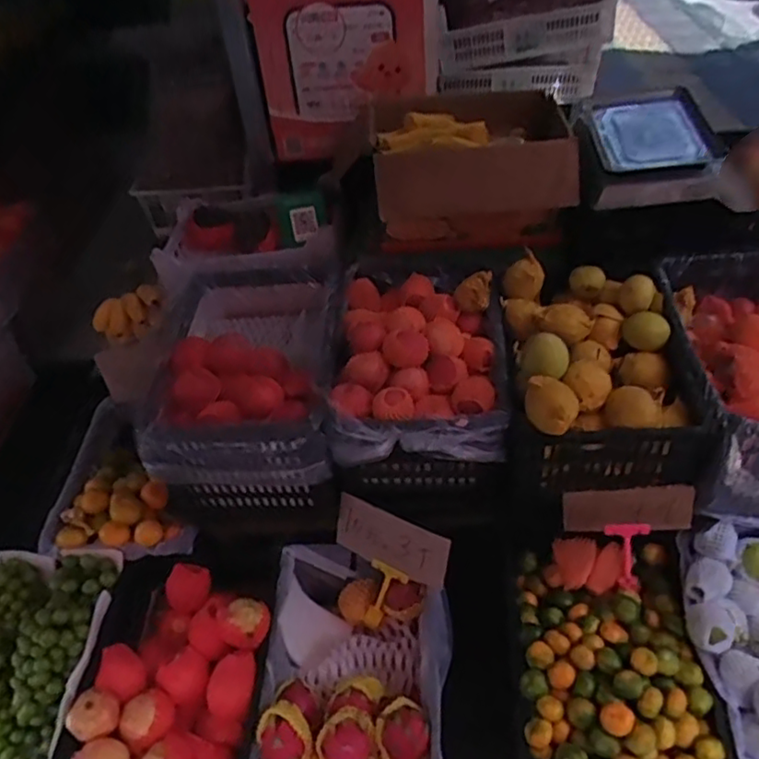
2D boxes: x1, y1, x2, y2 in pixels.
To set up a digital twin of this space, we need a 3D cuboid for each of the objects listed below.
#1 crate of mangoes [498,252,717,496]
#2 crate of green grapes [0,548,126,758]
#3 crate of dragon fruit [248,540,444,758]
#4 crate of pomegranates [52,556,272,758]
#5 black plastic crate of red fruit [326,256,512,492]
[{"bbox_3d":[0.426,-0.035,1.359,0.359,0.226,0.470,-3,44,4],"label":"crate of mangoes"},{"bbox_3d":[-0.727,0.602,1.351,0.335,0.268,0.466,-3,43,4],"label":"crate of green grapes"},{"bbox_3d":[-0.046,0.573,1.290,0.355,0.161,0.507,0,44,7],"label":"crate of dragon fruit"},{"bbox_3d":[-0.376,0.574,1.309,0.403,0.209,0.477,-6,43,0],"label":"crate of pomegranates"},{"bbox_3d":[0.089,-0.055,1.446,0.363,0.232,0.574,-3,43,4],"label":"black plastic crate of red fruit"}]

